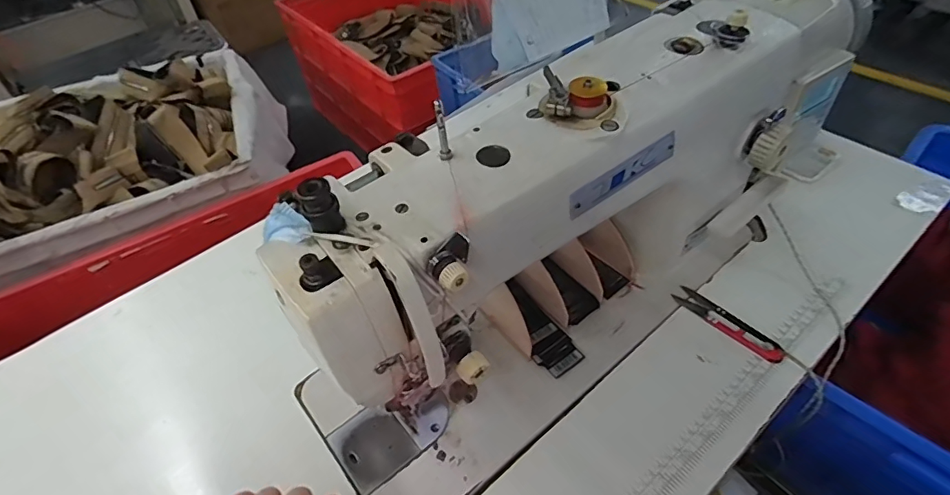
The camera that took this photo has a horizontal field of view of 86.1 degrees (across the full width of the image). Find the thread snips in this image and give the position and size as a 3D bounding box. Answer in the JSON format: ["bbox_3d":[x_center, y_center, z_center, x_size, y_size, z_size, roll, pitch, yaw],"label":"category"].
[{"bbox_3d":[0.232,0.069,0.468,0.021,0.009,0.102,-33,53,-22],"label":"thread snips"}]

